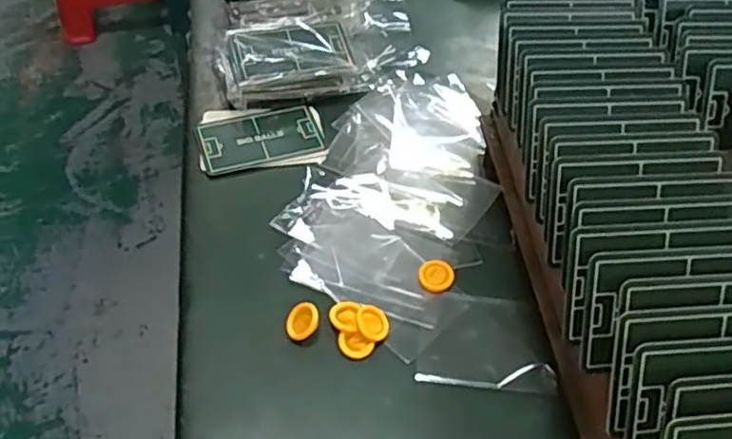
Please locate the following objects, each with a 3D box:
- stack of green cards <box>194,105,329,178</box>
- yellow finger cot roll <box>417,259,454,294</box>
[{"bbox_3d":[-0.073,-0.057,0.465,0.087,0.008,0.061,-6,49,-8],"label":"stack of green cards"},{"bbox_3d":[0.041,0.033,0.387,0.021,0.004,0.020,-2,63,4],"label":"yellow finger cot roll"}]

